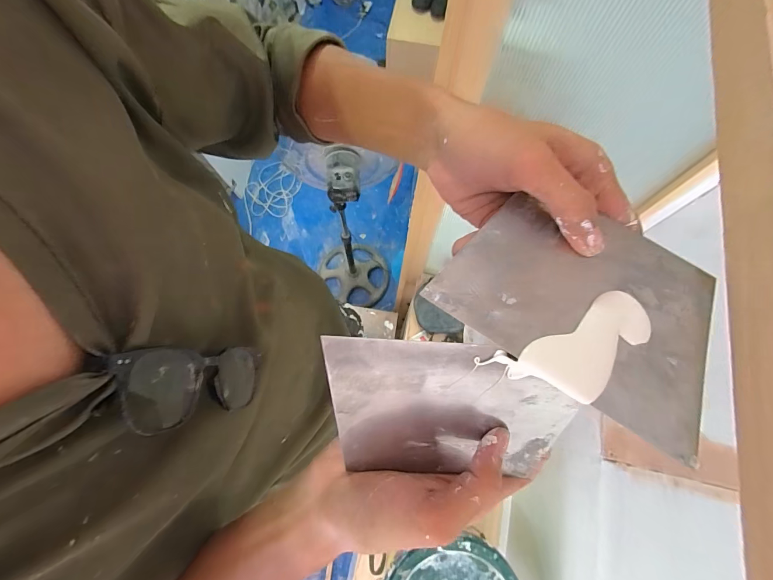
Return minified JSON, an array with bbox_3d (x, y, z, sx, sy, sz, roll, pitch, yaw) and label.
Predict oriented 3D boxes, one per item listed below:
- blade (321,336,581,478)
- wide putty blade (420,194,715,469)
[{"bbox_3d":[0.032,0.065,0.192,0.128,0.094,0.008,4,31,-7],"label":"blade"},{"bbox_3d":[0.102,0.004,0.184,0.139,0.004,0.095,32,71,3],"label":"wide putty blade"}]

